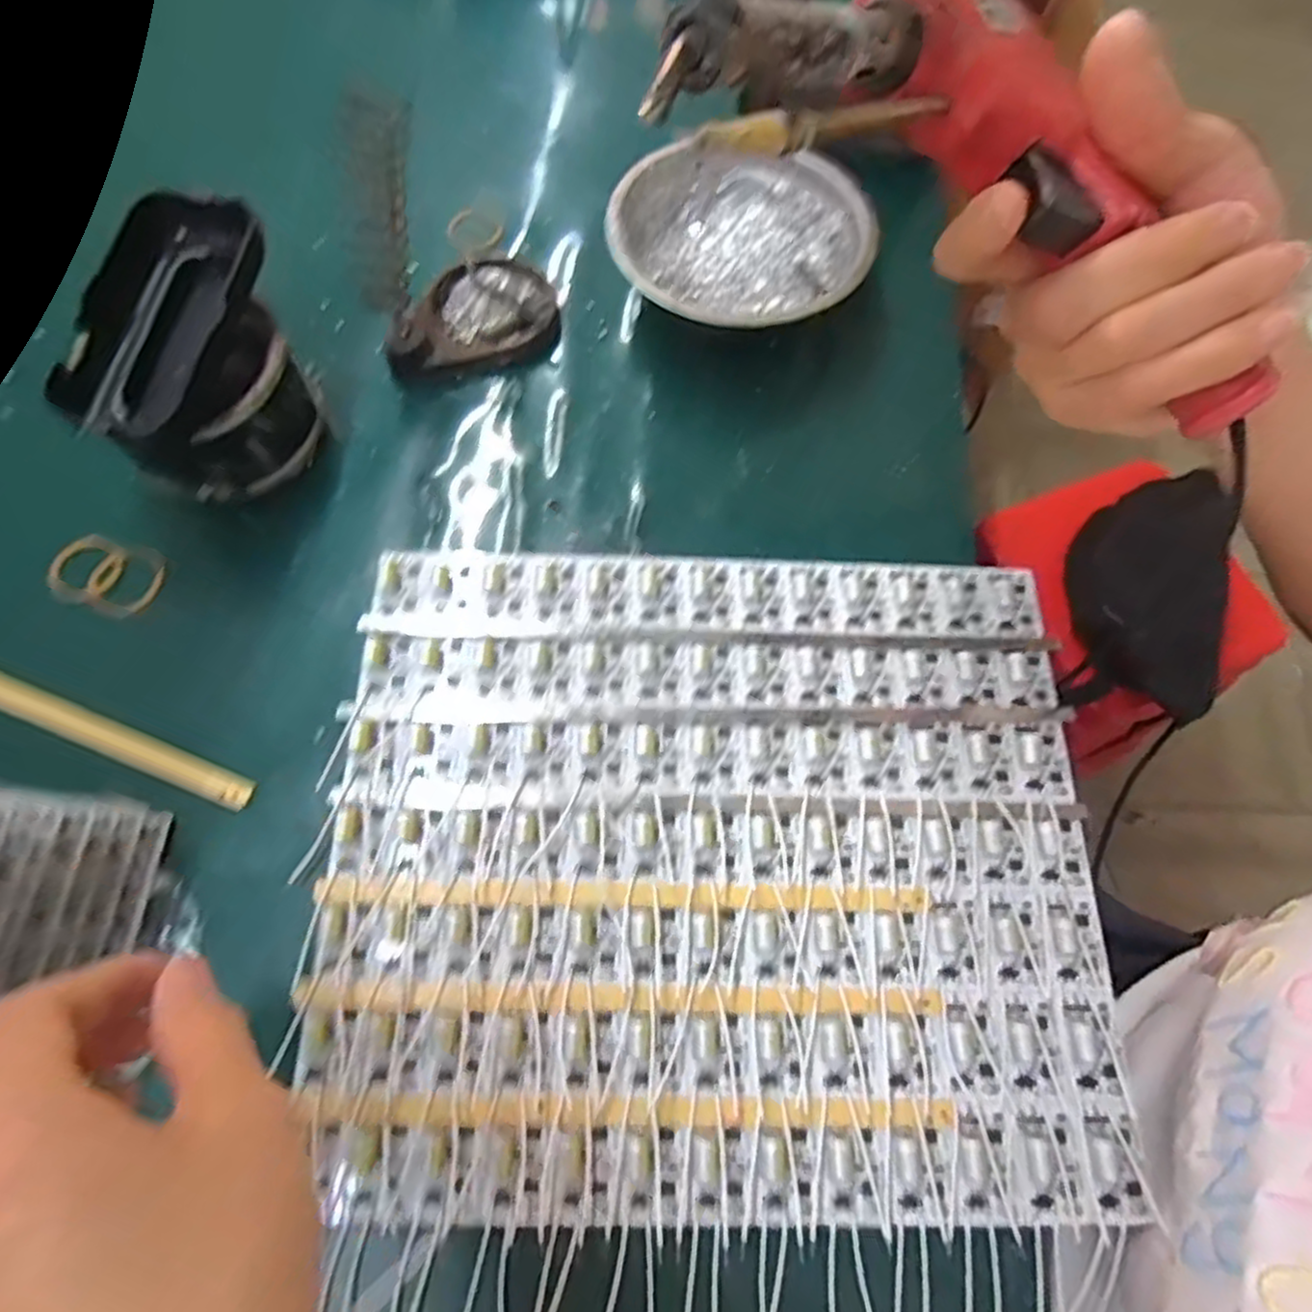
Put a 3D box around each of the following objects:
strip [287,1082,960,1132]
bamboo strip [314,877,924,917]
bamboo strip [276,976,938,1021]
[{"bbox_3d":[-0.008,0.155,0.245,0.218,0.008,0.010,3,69,-2],"label":"strip"},{"bbox_3d":[-0.011,0.090,0.270,0.224,0.007,0.011,2,69,-2],"label":"bamboo strip"},{"bbox_3d":[-0.012,0.121,0.258,0.224,0.008,0.011,2,69,-2],"label":"bamboo strip"}]

